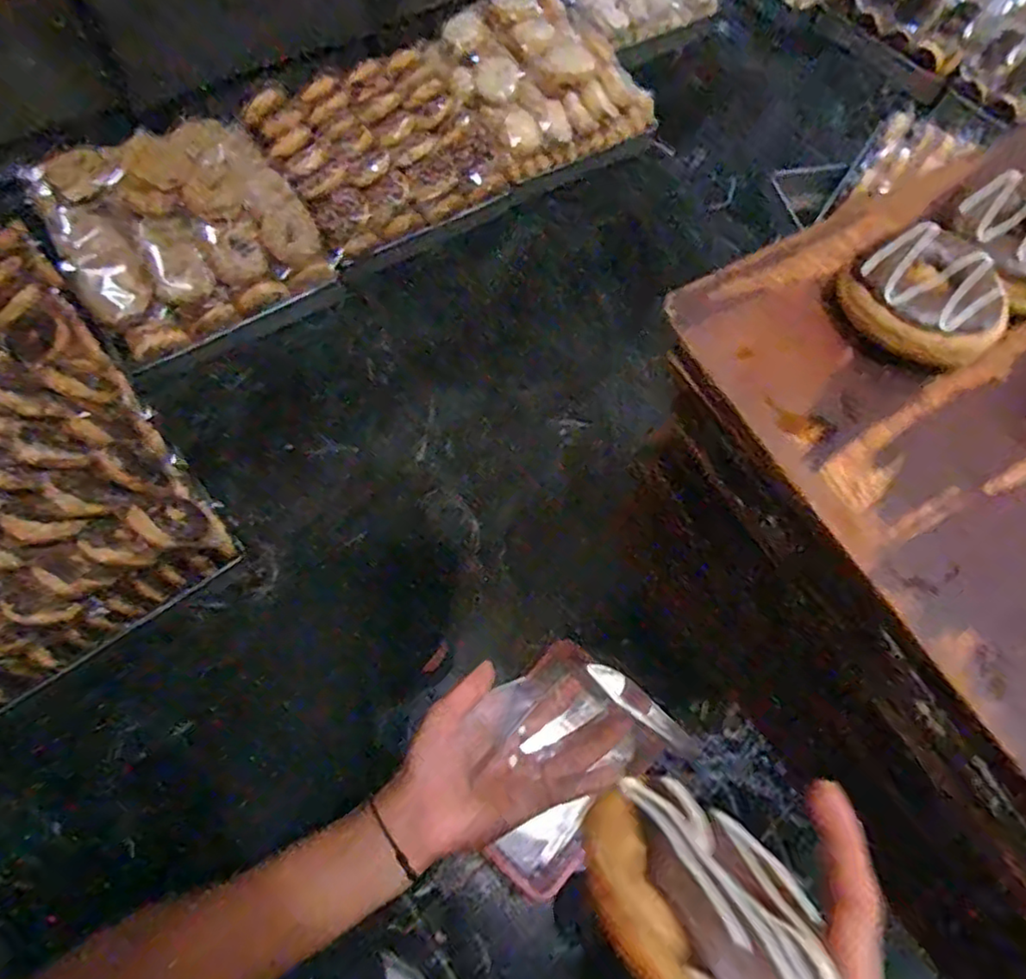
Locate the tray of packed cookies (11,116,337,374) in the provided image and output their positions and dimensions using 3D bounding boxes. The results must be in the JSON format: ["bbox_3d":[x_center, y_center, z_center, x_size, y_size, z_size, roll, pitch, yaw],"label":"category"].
[{"bbox_3d":[-0.589,-0.467,1.132,0.394,0.153,0.381,-34,71,-18],"label":"tray of packed cookies"}]

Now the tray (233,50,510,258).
[{"bbox_3d":[-0.266,-0.677,1.266,0.403,0.095,0.377,-33,70,-17],"label":"tray"}]

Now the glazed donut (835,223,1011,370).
[{"bbox_3d":[0.254,-0.115,0.402,0.083,0.048,0.091,-24,68,-14],"label":"glazed donut"}]

